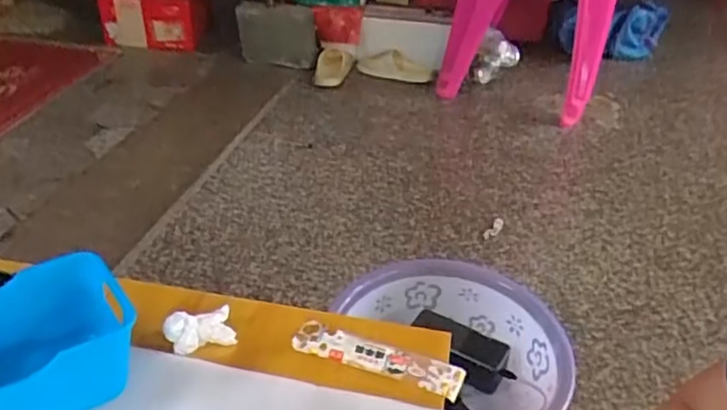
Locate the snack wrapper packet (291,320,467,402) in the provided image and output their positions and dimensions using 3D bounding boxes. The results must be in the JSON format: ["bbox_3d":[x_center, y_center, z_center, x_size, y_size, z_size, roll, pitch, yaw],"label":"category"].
[{"bbox_3d":[0.010,0.114,0.491,0.134,0.006,0.029,13,36,16],"label":"snack wrapper packet"}]

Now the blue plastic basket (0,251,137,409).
[{"bbox_3d":[-0.235,0.103,0.429,0.154,0.064,0.101,-20,40,-29],"label":"blue plastic basket"}]

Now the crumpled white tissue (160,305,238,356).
[{"bbox_3d":[-0.129,0.096,0.501,0.052,0.019,0.029,-10,36,-17],"label":"crumpled white tissue"}]

